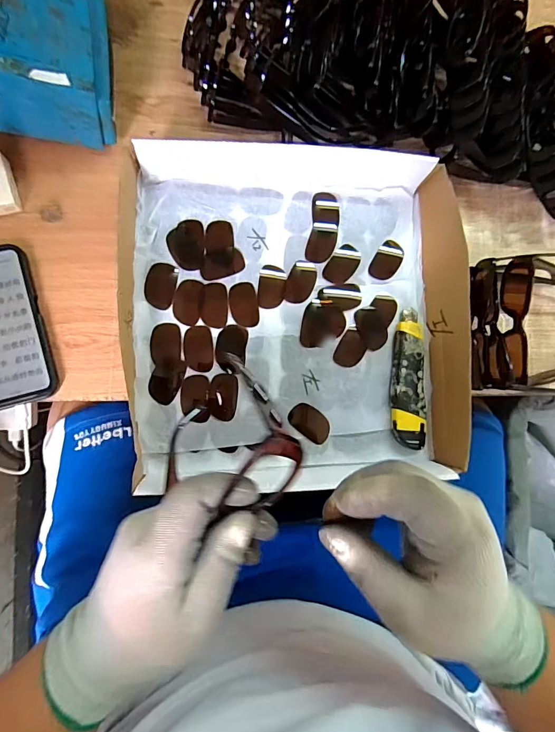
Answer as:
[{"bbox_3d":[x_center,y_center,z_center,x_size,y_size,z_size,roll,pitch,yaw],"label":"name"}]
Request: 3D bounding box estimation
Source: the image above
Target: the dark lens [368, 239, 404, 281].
[{"bbox_3d":[0.130,-0.124,0.475,0.032,0.005,0.049,29,82,-6],"label":"dark lens"}]

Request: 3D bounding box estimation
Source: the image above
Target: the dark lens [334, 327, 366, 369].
[{"bbox_3d":[0.085,-0.020,0.463,0.031,0.004,0.045,27,82,-6],"label":"dark lens"}]

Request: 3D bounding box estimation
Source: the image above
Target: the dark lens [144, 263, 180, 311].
[{"bbox_3d":[-0.126,-0.087,0.434,0.031,0.004,0.050,12,84,-8],"label":"dark lens"}]

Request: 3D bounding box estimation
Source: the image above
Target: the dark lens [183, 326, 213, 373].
[{"bbox_3d":[-0.085,-0.019,0.437,0.031,0.004,0.049,-2,86,-9],"label":"dark lens"}]

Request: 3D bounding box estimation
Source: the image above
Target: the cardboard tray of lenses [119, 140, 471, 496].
[{"bbox_3d":[0.024,-0.058,0.443,0.355,0.065,0.377,-2,86,-9],"label":"cardboard tray of lenses"}]

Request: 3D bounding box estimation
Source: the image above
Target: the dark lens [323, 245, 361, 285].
[{"bbox_3d":[0.077,-0.118,0.468,0.031,0.005,0.052,35,81,-5],"label":"dark lens"}]

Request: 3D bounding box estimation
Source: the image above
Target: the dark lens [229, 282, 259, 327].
[{"bbox_3d":[-0.037,-0.069,0.452,0.032,0.004,0.049,-5,86,-9],"label":"dark lens"}]

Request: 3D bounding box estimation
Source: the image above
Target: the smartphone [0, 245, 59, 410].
[{"bbox_3d":[-0.288,-0.041,0.421,0.080,0.017,0.165,-15,88,-10],"label":"smartphone"}]

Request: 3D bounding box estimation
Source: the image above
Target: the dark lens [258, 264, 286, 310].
[{"bbox_3d":[-0.006,-0.089,0.460,0.031,0.008,0.050,5,85,-8],"label":"dark lens"}]

